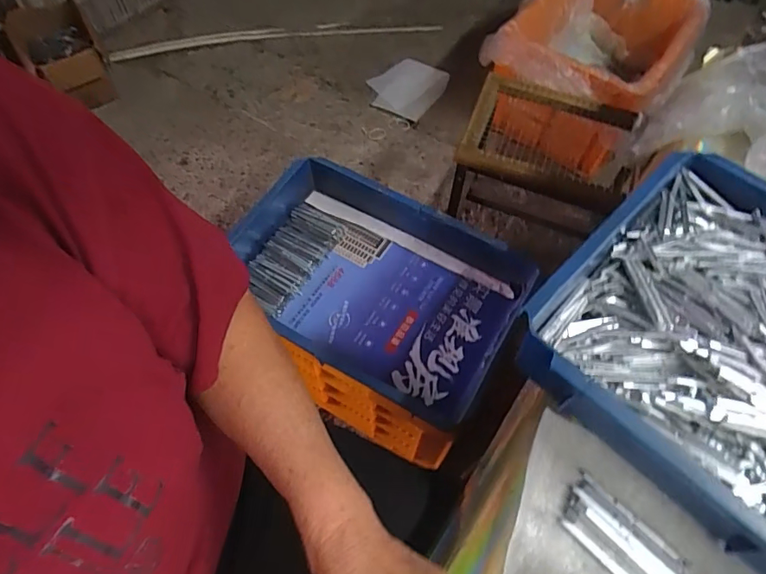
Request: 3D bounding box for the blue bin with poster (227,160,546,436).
[{"bbox_3d":[-0.024,-0.005,0.767,0.429,0.090,0.281,25,62,12],"label":"blue bin with poster"}]

